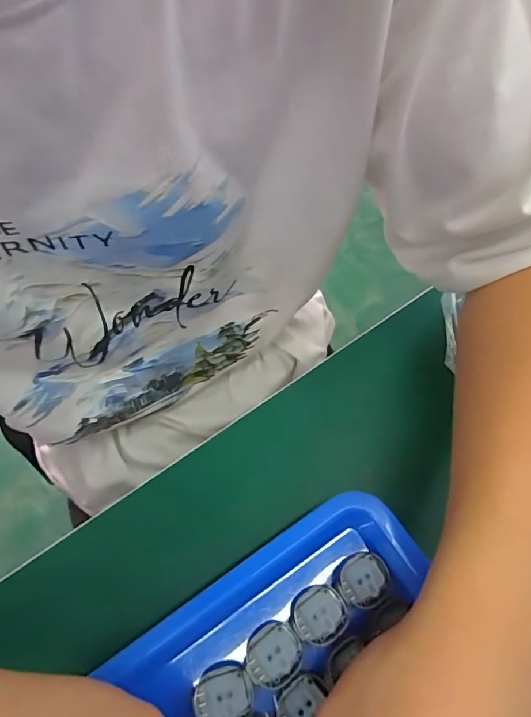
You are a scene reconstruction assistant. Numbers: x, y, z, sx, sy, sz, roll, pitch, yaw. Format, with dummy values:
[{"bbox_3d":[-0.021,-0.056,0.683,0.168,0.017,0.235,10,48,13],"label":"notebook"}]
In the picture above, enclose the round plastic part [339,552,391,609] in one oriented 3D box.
[{"bbox_3d":[0.053,0.119,0.243,0.027,0.006,0.025,1,64,-3],"label":"round plastic part"}]

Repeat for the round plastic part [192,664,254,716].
[{"bbox_3d":[-0.020,0.165,0.219,0.028,0.004,0.025,-14,66,-10],"label":"round plastic part"}]

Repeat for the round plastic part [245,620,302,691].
[{"bbox_3d":[0.004,0.148,0.227,0.026,0.004,0.028,1,64,-3],"label":"round plastic part"}]

